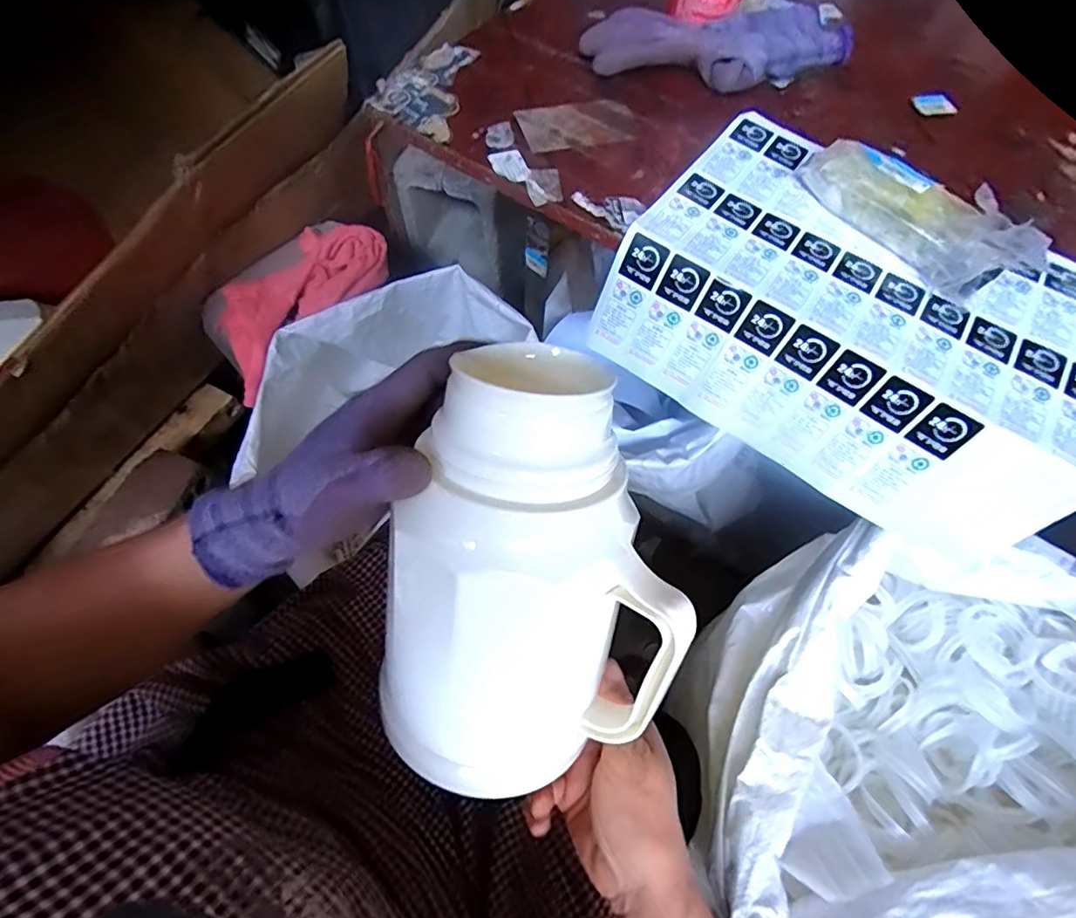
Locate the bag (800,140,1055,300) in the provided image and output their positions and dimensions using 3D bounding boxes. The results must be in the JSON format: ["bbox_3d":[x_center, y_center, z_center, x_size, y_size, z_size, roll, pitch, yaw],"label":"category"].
[{"bbox_3d":[0.241,-0.164,0.337,0.050,0.048,0.152,-36,72,-15],"label":"bag"}]

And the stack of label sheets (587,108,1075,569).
[{"bbox_3d":[0.217,-0.090,0.374,0.304,0.090,0.198,36,68,13],"label":"stack of label sheets"}]

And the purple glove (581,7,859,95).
[{"bbox_3d":[0.133,-0.321,0.407,0.196,0.035,0.079,7,66,2],"label":"purple glove"}]

